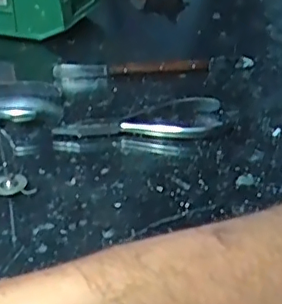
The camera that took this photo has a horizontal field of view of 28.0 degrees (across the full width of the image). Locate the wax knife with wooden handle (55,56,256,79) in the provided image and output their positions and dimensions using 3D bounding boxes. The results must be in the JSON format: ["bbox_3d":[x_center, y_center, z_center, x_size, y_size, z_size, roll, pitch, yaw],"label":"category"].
[{"bbox_3d":[0.013,-0.074,0.494,0.174,0.013,0.022,-3,32,-7],"label":"wax knife with wooden handle"}]

